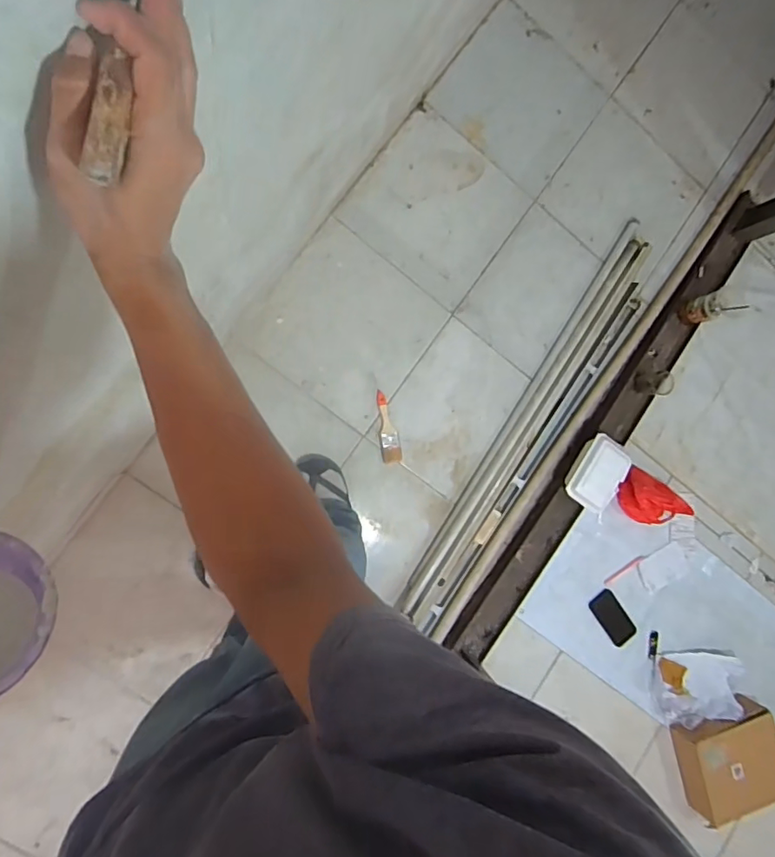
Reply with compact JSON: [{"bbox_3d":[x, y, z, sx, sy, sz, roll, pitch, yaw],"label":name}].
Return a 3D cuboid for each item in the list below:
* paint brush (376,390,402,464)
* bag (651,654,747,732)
[{"bbox_3d":[0.001,-0.002,1.401,0.049,0.013,0.187,-9,91,-9],"label":"paint brush"},{"bbox_3d":[0.877,0.742,1.533,0.253,0.067,0.205,-3,90,-10],"label":"bag"}]

